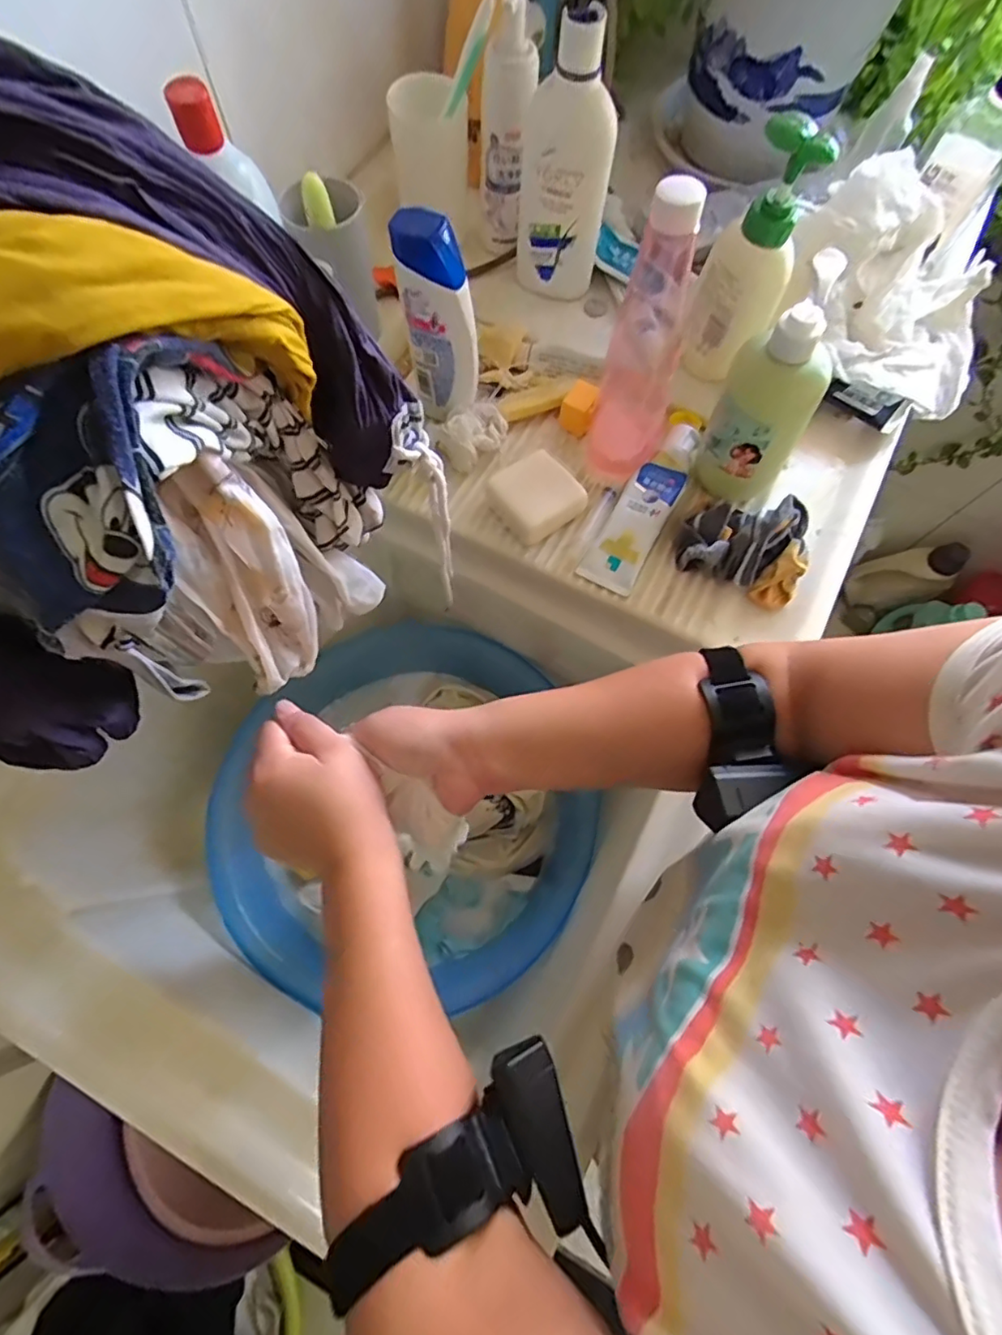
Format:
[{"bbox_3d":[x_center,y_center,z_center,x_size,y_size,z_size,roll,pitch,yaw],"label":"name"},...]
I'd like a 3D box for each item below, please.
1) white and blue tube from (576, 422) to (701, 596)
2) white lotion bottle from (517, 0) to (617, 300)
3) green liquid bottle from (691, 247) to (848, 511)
[{"bbox_3d":[0.125,-0.141,0.492,0.045,0.026,0.160,29,73,7],"label":"white and blue tube"},{"bbox_3d":[0.053,-0.411,0.488,0.076,0.193,0.035,15,72,3],"label":"white lotion bottle"},{"bbox_3d":[0.201,-0.197,0.426,0.075,0.170,0.057,35,74,9],"label":"green liquid bottle"}]

